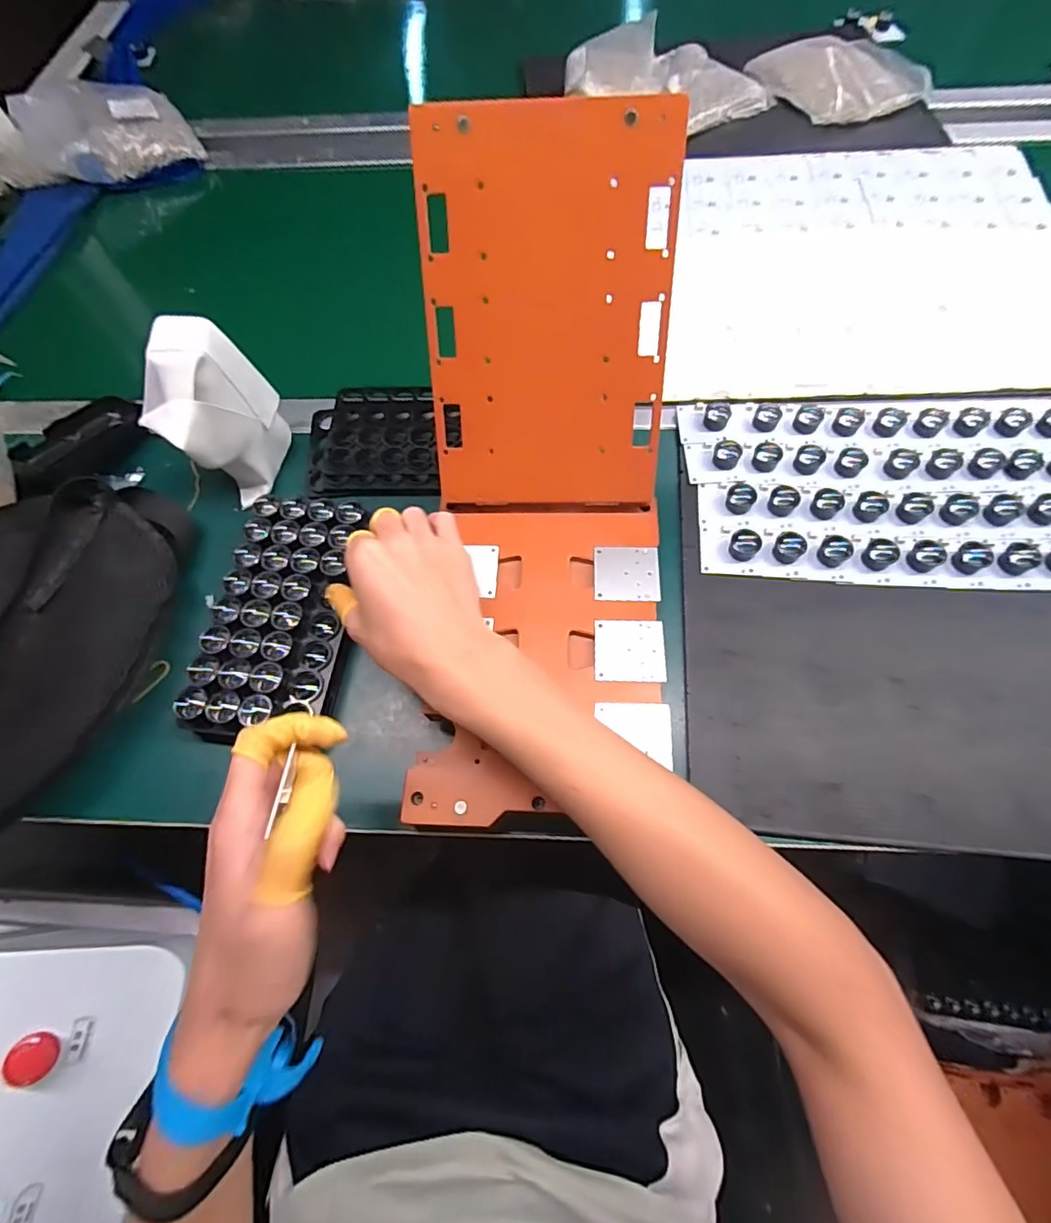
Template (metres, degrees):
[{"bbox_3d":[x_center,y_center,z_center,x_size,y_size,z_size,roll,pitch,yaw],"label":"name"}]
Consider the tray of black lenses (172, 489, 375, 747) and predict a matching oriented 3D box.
[{"bbox_3d":[-0.183,-0.001,0.413,0.098,0.027,0.192,4,66,5],"label":"tray of black lenses"}]

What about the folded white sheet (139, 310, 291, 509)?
[{"bbox_3d":[-0.251,-0.162,0.441,0.068,0.111,0.100,21,68,12],"label":"folded white sheet"}]

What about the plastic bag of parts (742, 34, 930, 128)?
[{"bbox_3d":[0.387,-0.680,0.686,0.156,0.032,0.180,-27,67,-9],"label":"plastic bag of parts"}]

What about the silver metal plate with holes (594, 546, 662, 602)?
[{"bbox_3d":[0.075,-0.028,0.398,0.047,0.004,0.044,2,66,4],"label":"silver metal plate with holes"}]

